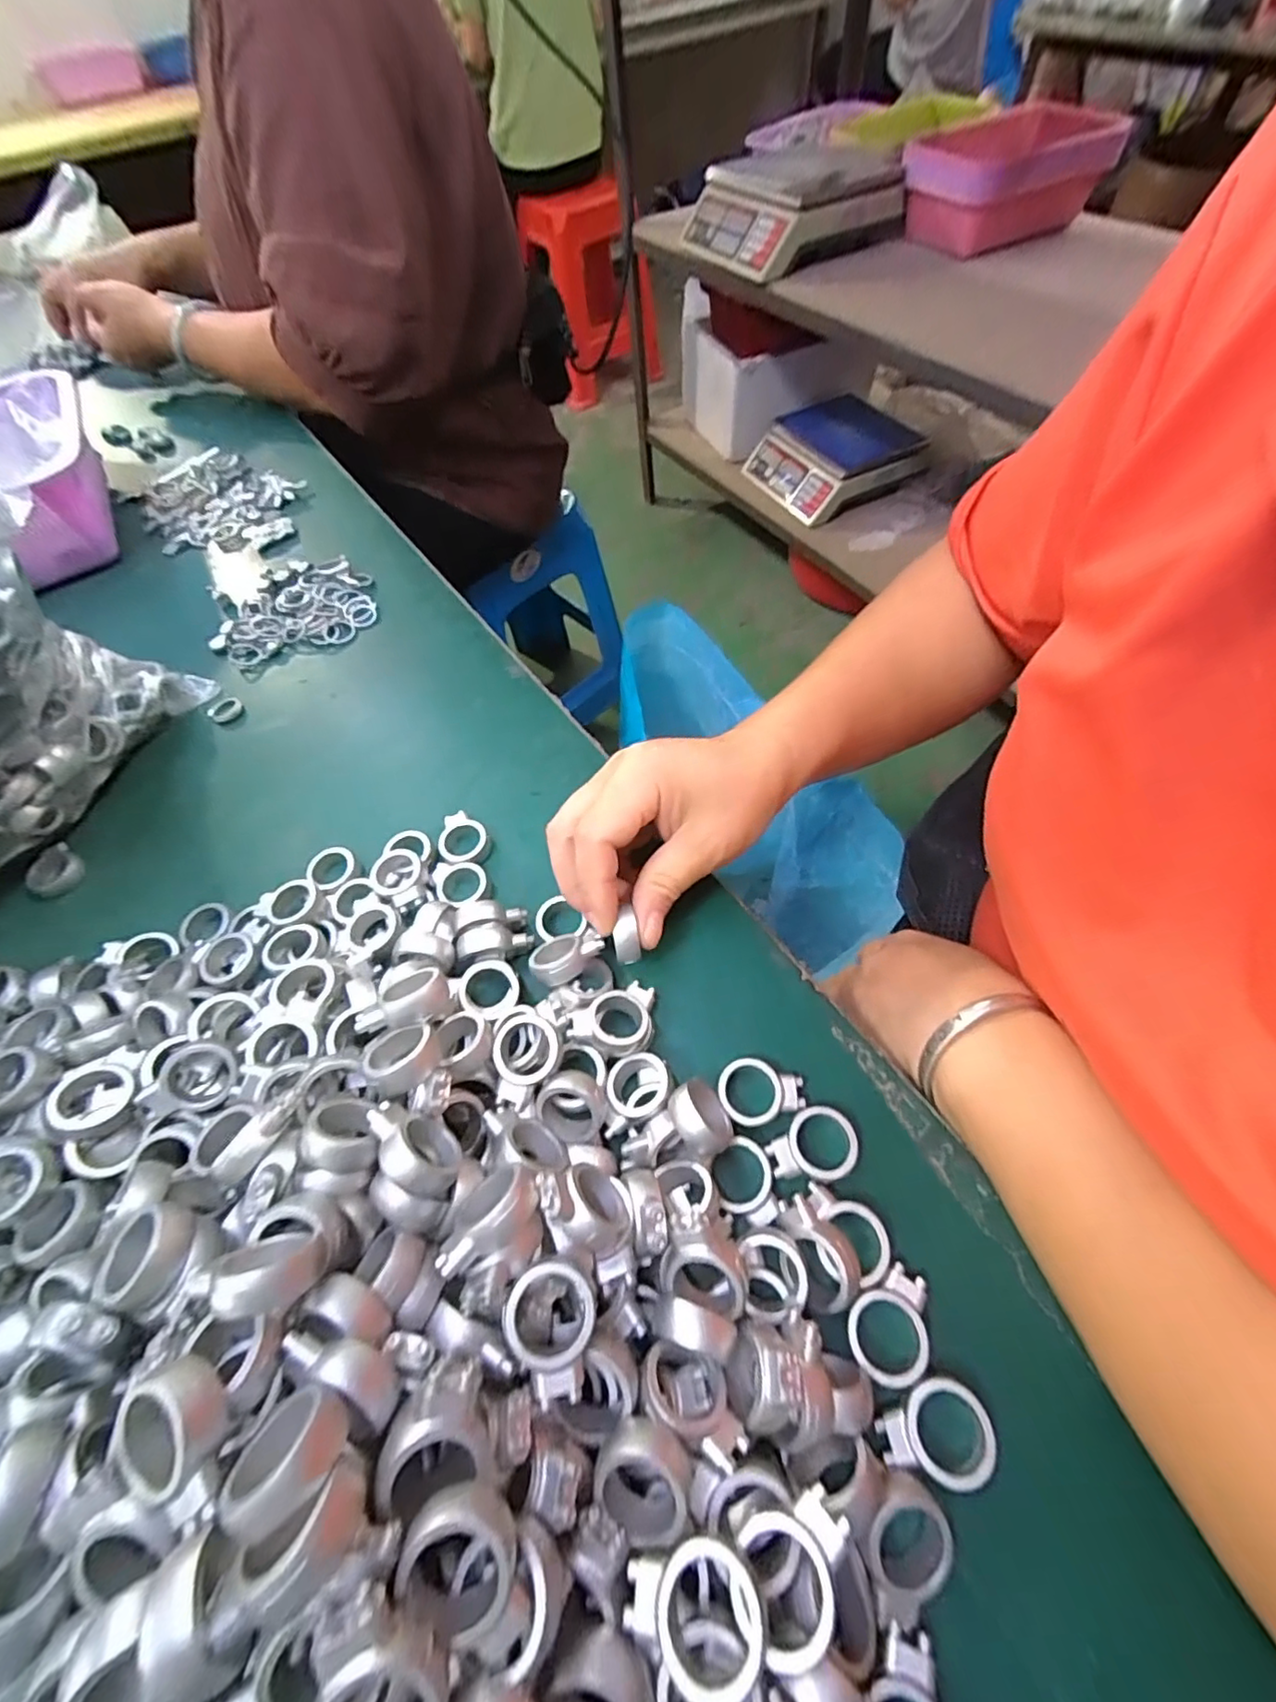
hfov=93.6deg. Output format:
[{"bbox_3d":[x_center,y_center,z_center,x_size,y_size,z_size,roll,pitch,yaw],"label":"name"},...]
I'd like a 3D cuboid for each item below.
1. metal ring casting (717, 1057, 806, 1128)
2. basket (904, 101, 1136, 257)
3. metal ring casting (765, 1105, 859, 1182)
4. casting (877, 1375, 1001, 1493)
[{"bbox_3d":[0.050,0.098,0.244,0.034,0.009,0.025,-2,59,5],"label":"metal ring casting"},{"bbox_3d":[0.565,-1.044,0.932,0.270,0.130,0.196,-26,60,-9],"label":"basket"},{"bbox_3d":[0.067,0.114,0.232,0.033,0.009,0.025,-11,59,-1],"label":"metal ring casting"},{"bbox_3d":[0.093,0.181,0.187,0.033,0.008,0.025,-7,59,2],"label":"casting"}]

